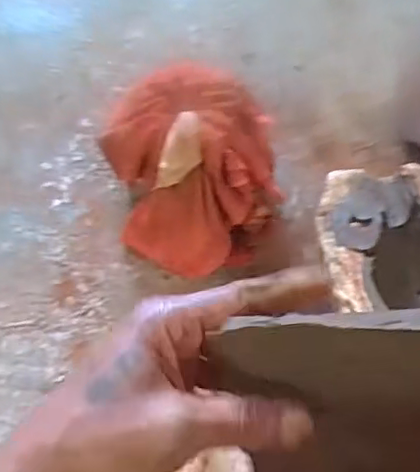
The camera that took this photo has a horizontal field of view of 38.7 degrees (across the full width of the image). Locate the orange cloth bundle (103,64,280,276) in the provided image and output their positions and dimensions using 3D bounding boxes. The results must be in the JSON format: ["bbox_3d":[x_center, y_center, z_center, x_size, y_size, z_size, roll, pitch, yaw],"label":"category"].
[{"bbox_3d":[-0.009,-0.057,0.571,0.159,0.129,0.157,-19,62,-13],"label":"orange cloth bundle"}]

